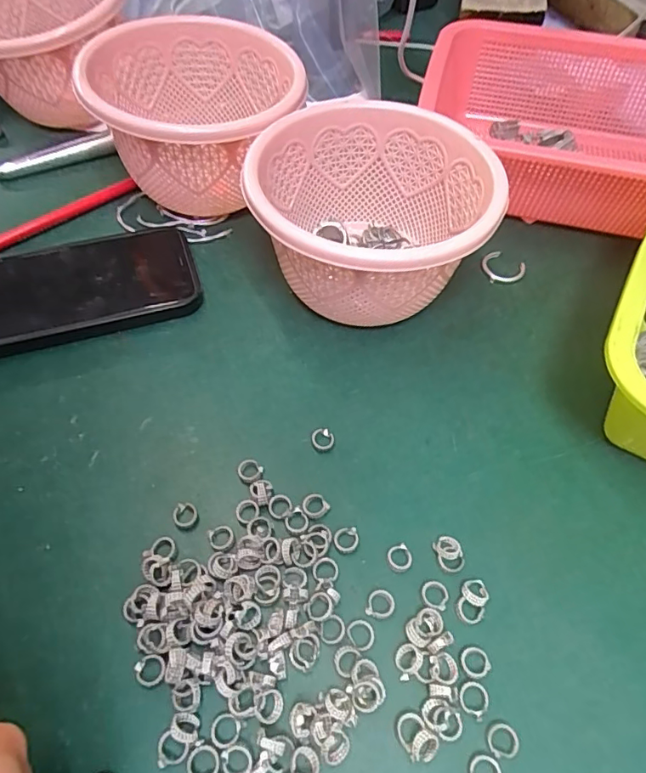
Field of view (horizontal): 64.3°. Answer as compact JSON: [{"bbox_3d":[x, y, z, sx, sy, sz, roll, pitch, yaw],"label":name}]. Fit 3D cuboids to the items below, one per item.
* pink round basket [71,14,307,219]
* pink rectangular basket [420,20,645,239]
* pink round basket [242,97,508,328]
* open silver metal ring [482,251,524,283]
[{"bbox_3d":[-0.086,-0.186,0.374,0.138,0.097,0.136,0,57,-1],"label":"pink round basket"},{"bbox_3d":[0.214,-0.199,0.415,0.267,0.084,0.199,9,57,5],"label":"pink rectangular basket"},{"bbox_3d":[0.029,-0.098,0.331,0.138,0.096,0.143,0,57,-1],"label":"pink round basket"},{"bbox_3d":[0.134,-0.089,0.381,0.028,0.007,0.027,0,54,0],"label":"open silver metal ring"}]

